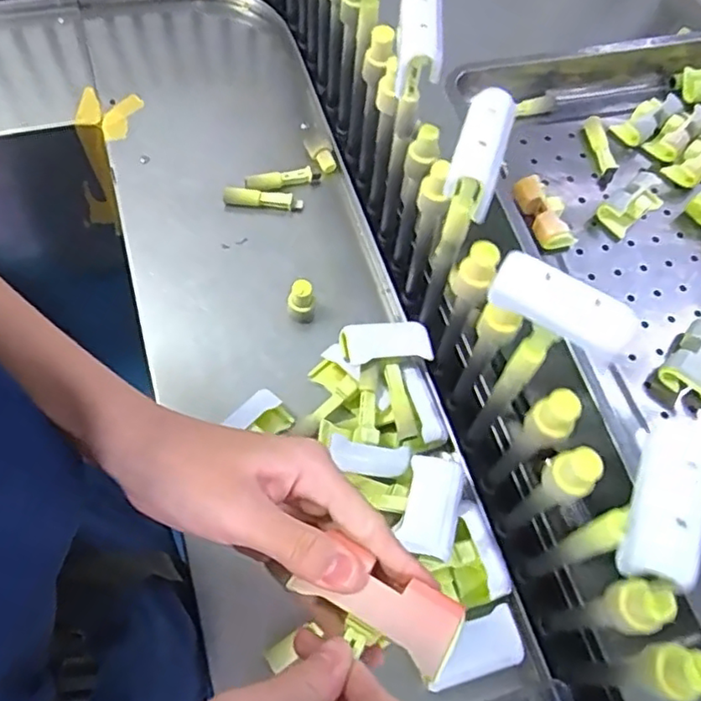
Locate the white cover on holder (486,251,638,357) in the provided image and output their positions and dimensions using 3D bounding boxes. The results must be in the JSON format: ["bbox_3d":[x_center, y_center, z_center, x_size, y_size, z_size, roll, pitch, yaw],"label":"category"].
[{"bbox_3d":[0.111,-0.024,0.334,0.075,0.025,0.022,35,66,12],"label":"white cover on holder"}]

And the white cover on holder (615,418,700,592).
[{"bbox_3d":[0.143,0.067,0.285,0.032,0.017,0.072,19,64,4],"label":"white cover on holder"}]

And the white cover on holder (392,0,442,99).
[{"bbox_3d":[0.047,-0.216,0.430,0.029,0.036,0.073,6,63,-2],"label":"white cover on holder"}]

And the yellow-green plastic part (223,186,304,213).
[{"bbox_3d":[-0.092,-0.158,0.654,0.081,0.012,0.016,10,63,0],"label":"yellow-green plastic part"}]

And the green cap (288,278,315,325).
[{"bbox_3d":[-0.046,-0.046,0.586,0.023,0.039,0.019,-8,65,-9],"label":"green cap"}]

